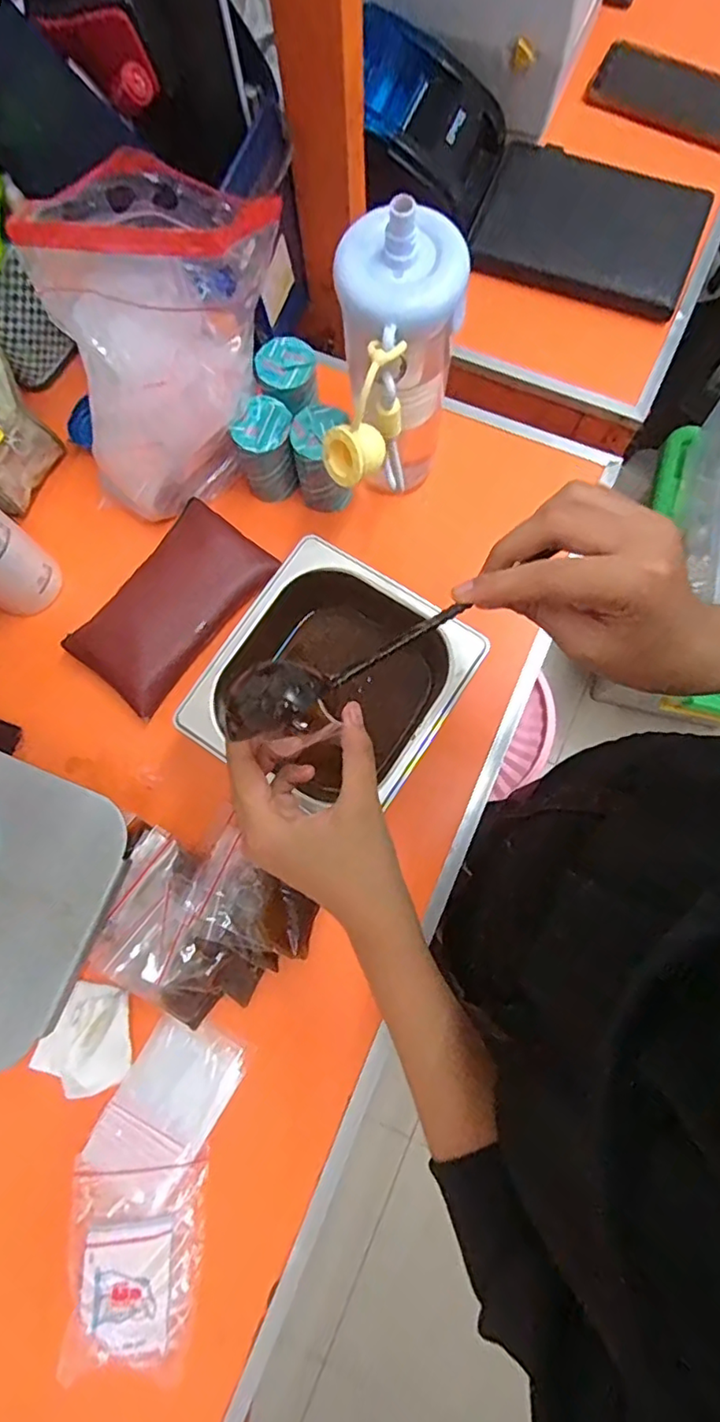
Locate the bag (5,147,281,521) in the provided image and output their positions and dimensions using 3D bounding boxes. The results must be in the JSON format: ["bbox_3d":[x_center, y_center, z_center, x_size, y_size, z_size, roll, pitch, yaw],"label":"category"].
[{"bbox_3d":[-0.142,-0.272,0.450,0.103,0.204,0.188,29,81,7],"label":"bag"}]

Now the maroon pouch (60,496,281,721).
[{"bbox_3d":[-0.164,-0.091,0.531,0.097,0.033,0.178,38,82,8],"label":"maroon pouch"}]

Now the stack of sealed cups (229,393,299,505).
[{"bbox_3d":[-0.079,-0.224,0.514,0.050,0.084,0.046,-9,79,0],"label":"stack of sealed cups"}]

